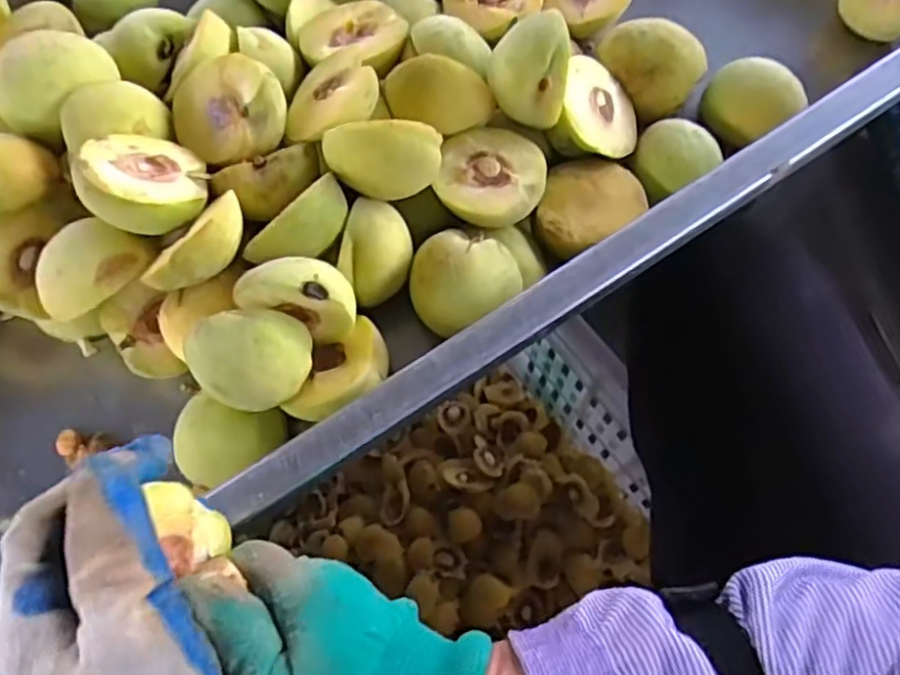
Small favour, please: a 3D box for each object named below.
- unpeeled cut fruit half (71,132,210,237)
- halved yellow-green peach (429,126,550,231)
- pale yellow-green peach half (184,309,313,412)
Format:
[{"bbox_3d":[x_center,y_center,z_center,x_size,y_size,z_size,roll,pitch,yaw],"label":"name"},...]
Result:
[{"bbox_3d":[-0.145,-0.072,0.334,0.055,0.022,0.051,3,44,-32],"label":"unpeeled cut fruit half"},{"bbox_3d":[0.023,-0.085,0.385,0.054,0.024,0.058,10,70,5],"label":"halved yellow-green peach"},{"bbox_3d":[-0.090,0.010,0.324,0.028,0.051,0.044,9,89,44],"label":"pale yellow-green peach half"}]

